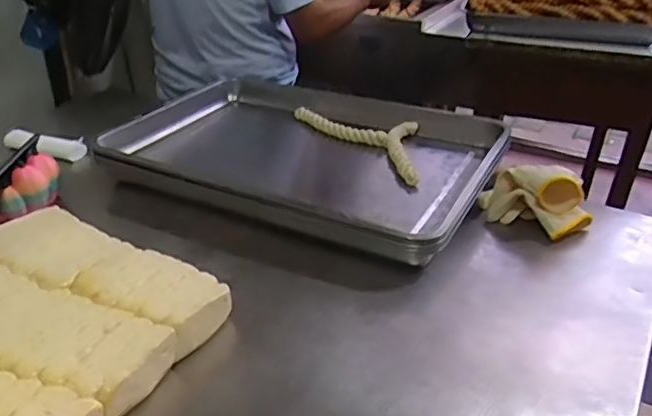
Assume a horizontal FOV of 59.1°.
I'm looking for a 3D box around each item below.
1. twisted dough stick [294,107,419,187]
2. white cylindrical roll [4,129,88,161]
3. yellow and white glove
[{"bbox_3d":[0.090,-0.132,1.000,0.126,0.025,0.346,-20,37,-29],"label":"twisted dough stick"},{"bbox_3d":[-0.480,-0.108,0.989,0.124,0.028,0.032,11,26,-25],"label":"white cylindrical roll"},{"bbox_3d":[0.282,-0.021,0.785,0.147,0.090,0.062,23,39,33],"label":"yellow and white glove"}]

